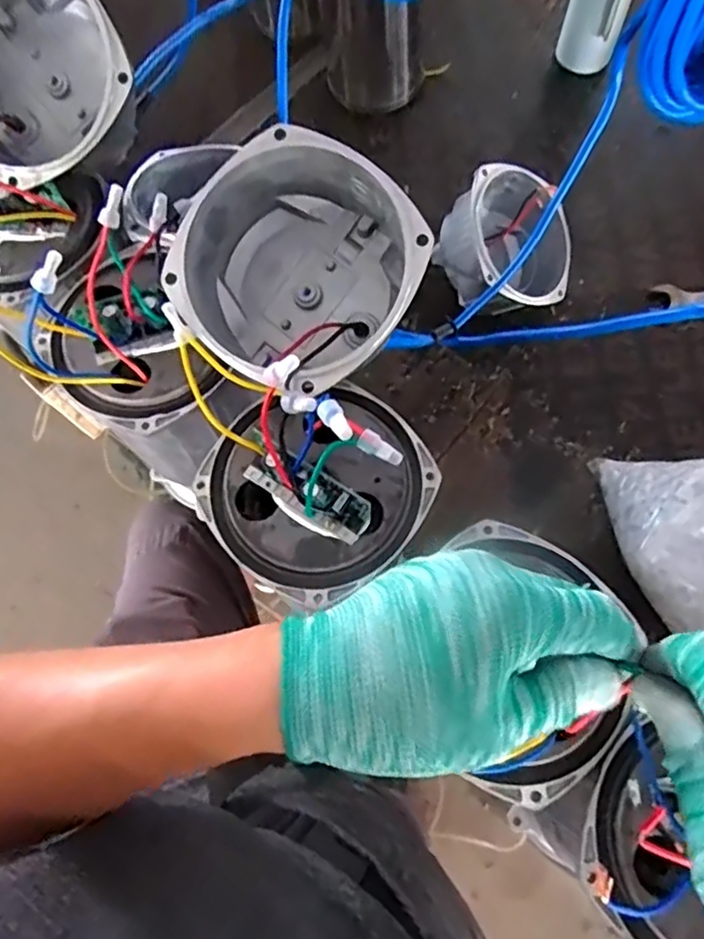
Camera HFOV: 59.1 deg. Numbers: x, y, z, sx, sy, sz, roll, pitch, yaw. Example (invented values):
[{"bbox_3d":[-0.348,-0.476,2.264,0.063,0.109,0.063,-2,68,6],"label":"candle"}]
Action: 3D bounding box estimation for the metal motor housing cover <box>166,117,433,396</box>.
[{"bbox_3d":[-0.028,-0.118,0.381,0.133,0.086,0.133,31,95,4],"label":"metal motor housing cover"}]

